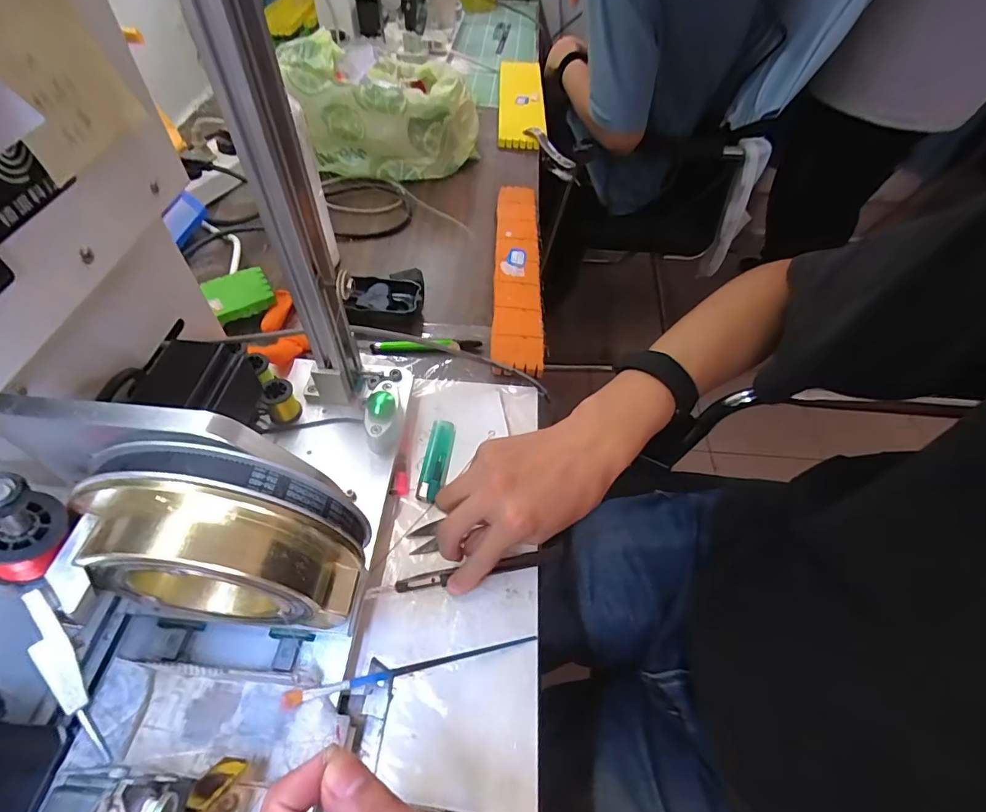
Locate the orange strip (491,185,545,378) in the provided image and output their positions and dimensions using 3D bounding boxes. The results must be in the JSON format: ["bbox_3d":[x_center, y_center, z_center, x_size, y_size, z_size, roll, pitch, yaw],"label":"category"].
[{"bbox_3d":[0.029,-0.164,0.572,0.053,0.025,0.320,4,53,-2],"label":"orange strip"}]

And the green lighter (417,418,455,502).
[{"bbox_3d":[-0.049,0.047,0.416,0.023,0.011,0.080,8,53,2],"label":"green lighter"}]

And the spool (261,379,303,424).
[{"bbox_3d":[-0.182,-0.004,0.407,0.025,0.035,0.023,2,53,-3],"label":"spool"}]

